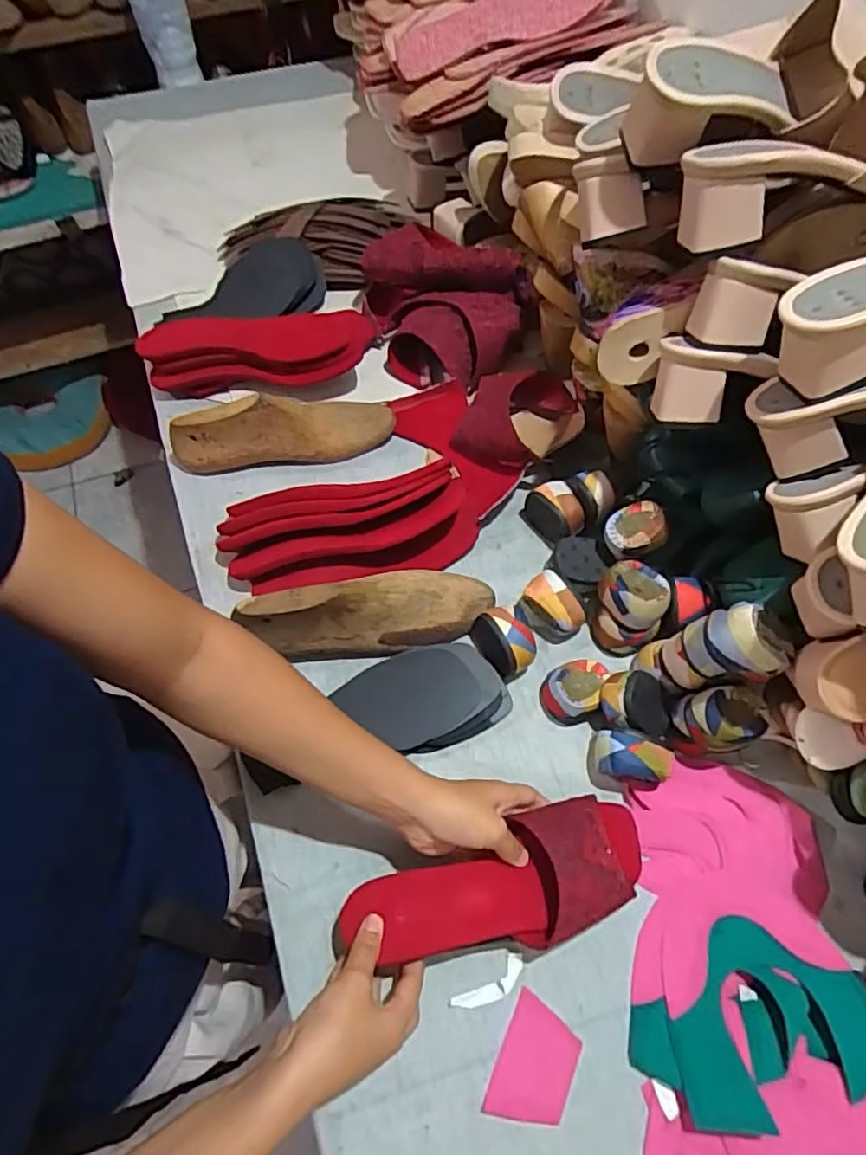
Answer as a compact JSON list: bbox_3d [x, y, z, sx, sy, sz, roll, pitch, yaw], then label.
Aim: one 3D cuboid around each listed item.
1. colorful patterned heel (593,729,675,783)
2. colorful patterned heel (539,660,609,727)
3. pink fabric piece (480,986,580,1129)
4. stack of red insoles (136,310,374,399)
[{"bbox_3d":[0.168,0.152,0.525,0.062,0.041,0.032,10,64,5],"label":"colorful patterned heel"},{"bbox_3d":[0.129,0.104,0.562,0.057,0.034,0.048,-13,64,-6],"label":"colorful patterned heel"},{"bbox_3d":[0.075,0.357,0.454,0.052,0.004,0.076,22,64,14],"label":"pink fabric piece"},{"bbox_3d":[-0.203,-0.264,0.715,0.258,0.042,0.094,-7,64,-3],"label":"stack of red insoles"}]

